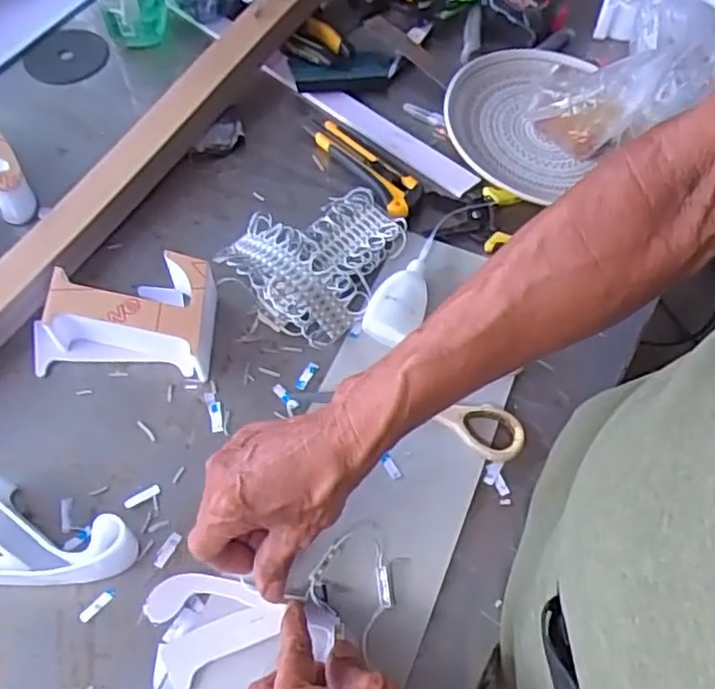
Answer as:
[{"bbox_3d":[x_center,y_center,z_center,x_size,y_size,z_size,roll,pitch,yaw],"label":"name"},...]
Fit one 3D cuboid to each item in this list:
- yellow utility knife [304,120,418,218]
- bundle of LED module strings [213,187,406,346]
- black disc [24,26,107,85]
[{"bbox_3d":[0.008,-0.174,0.654,0.039,0.017,0.146,-32,64,-17],"label":"yellow utility knife"},{"bbox_3d":[-0.033,-0.082,0.587,0.124,0.035,0.147,33,65,18],"label":"bundle of LED module strings"},{"bbox_3d":[-0.313,-0.313,0.737,0.079,0.012,0.083,0,59,0],"label":"black disc"}]

